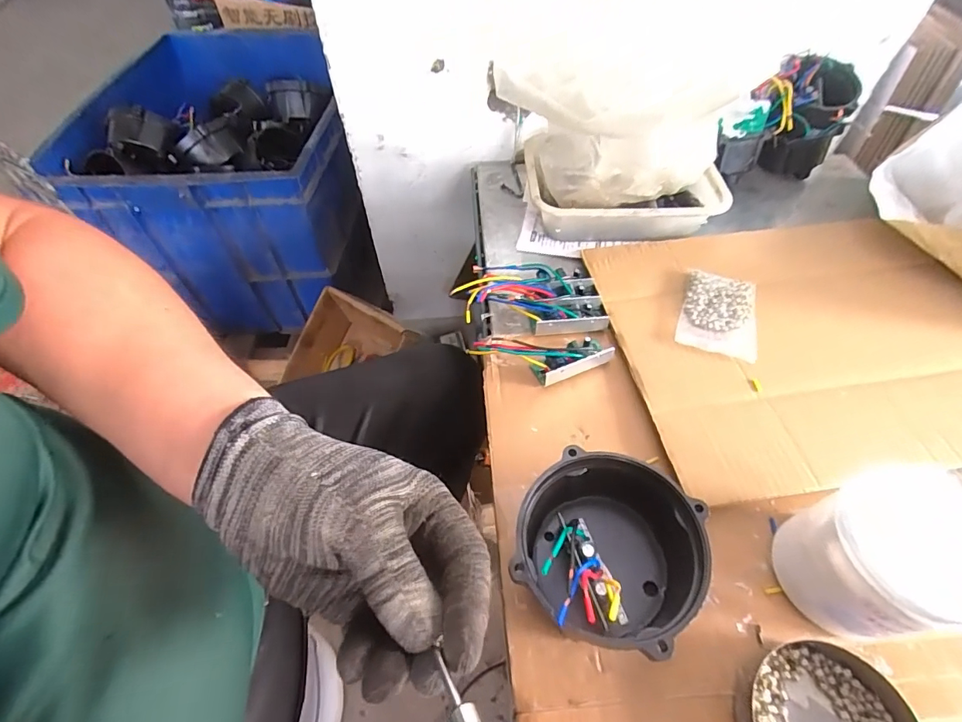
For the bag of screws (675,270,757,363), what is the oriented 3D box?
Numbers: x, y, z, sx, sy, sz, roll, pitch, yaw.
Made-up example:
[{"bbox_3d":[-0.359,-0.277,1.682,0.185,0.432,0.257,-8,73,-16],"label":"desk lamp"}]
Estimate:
[{"bbox_3d":[0.265,-0.054,0.511,0.079,0.009,0.108,17,59,12],"label":"bag of screws"}]

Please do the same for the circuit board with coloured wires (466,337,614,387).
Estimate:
[{"bbox_3d":[0.064,-0.001,0.487,0.144,0.020,0.054,-2,57,-1],"label":"circuit board with coloured wires"}]

